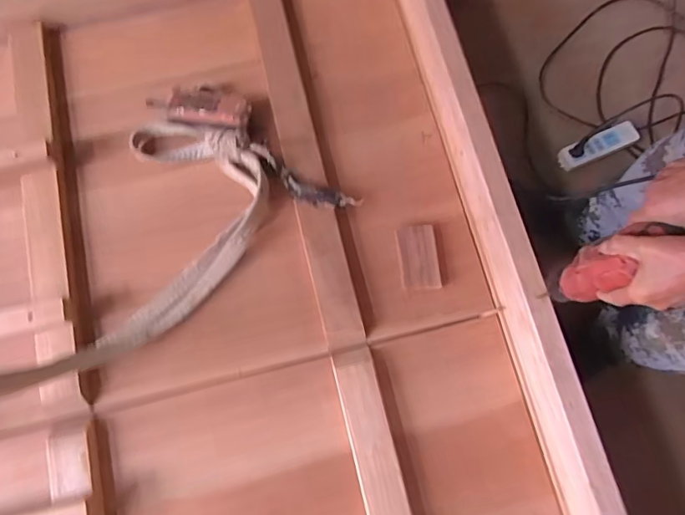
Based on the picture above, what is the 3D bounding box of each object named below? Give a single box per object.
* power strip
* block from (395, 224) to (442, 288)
[{"bbox_3d":[0.608,-0.265,1.175,0.188,0.030,0.055,-22,76,-5],"label":"power strip"},{"bbox_3d":[0.148,-0.001,0.965,0.077,0.023,0.120,-8,79,-1],"label":"block"}]

